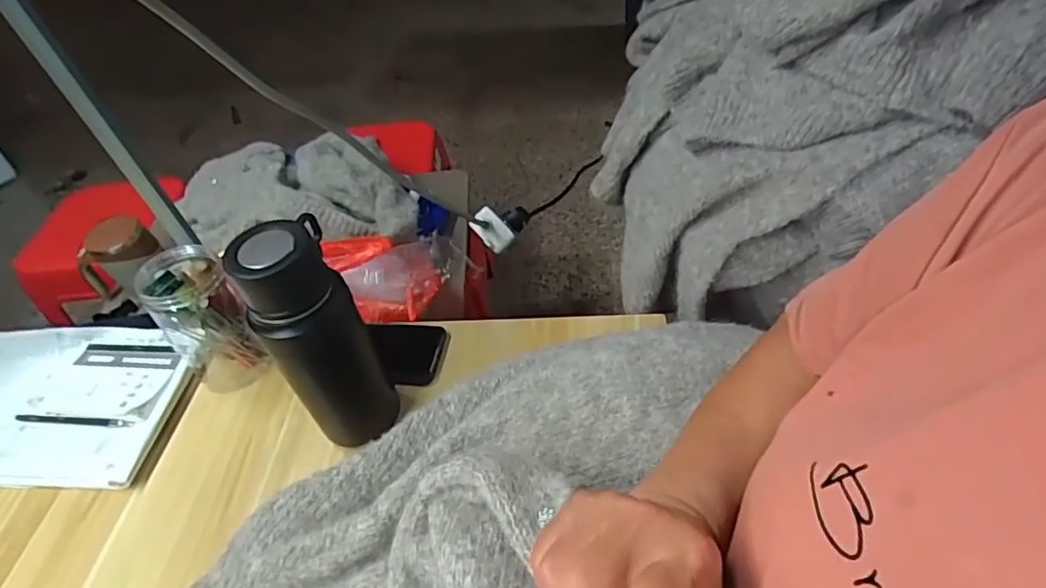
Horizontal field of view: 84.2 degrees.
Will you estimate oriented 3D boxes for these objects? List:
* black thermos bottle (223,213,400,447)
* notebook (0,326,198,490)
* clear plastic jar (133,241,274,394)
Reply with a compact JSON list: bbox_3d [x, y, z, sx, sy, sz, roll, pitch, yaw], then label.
[{"bbox_3d":[-0.184,0.046,0.537,0.078,0.243,0.078,-22,48,-13],"label":"black thermos bottle"},{"bbox_3d":[-0.537,0.116,0.664,0.291,0.041,0.202,-1,47,7],"label":"notebook"},{"bbox_3d":[-0.347,0.027,0.634,0.083,0.143,0.073,-34,52,-23],"label":"clear plastic jar"}]

